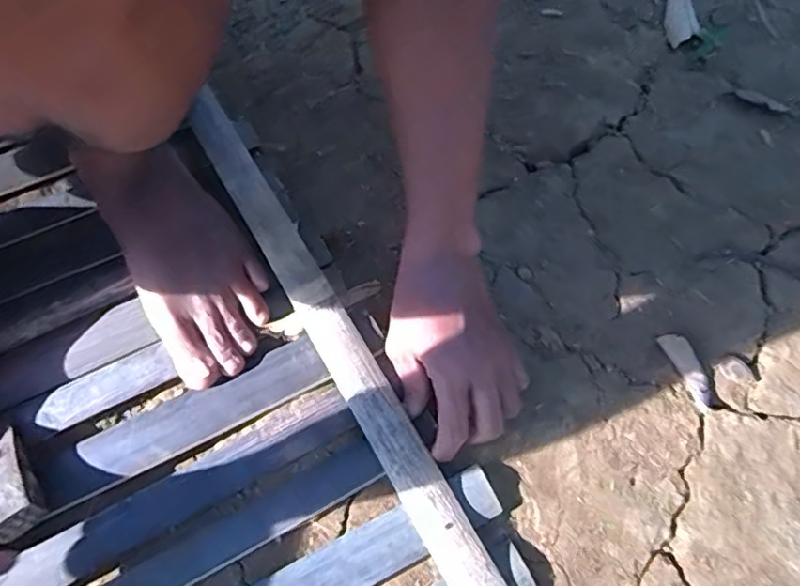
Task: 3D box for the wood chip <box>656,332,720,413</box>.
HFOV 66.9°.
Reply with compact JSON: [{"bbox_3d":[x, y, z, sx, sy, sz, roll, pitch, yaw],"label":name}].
[{"bbox_3d":[0.223,0.060,0.465,0.019,0.005,0.064,-24,69,-8],"label":"wood chip"}]

